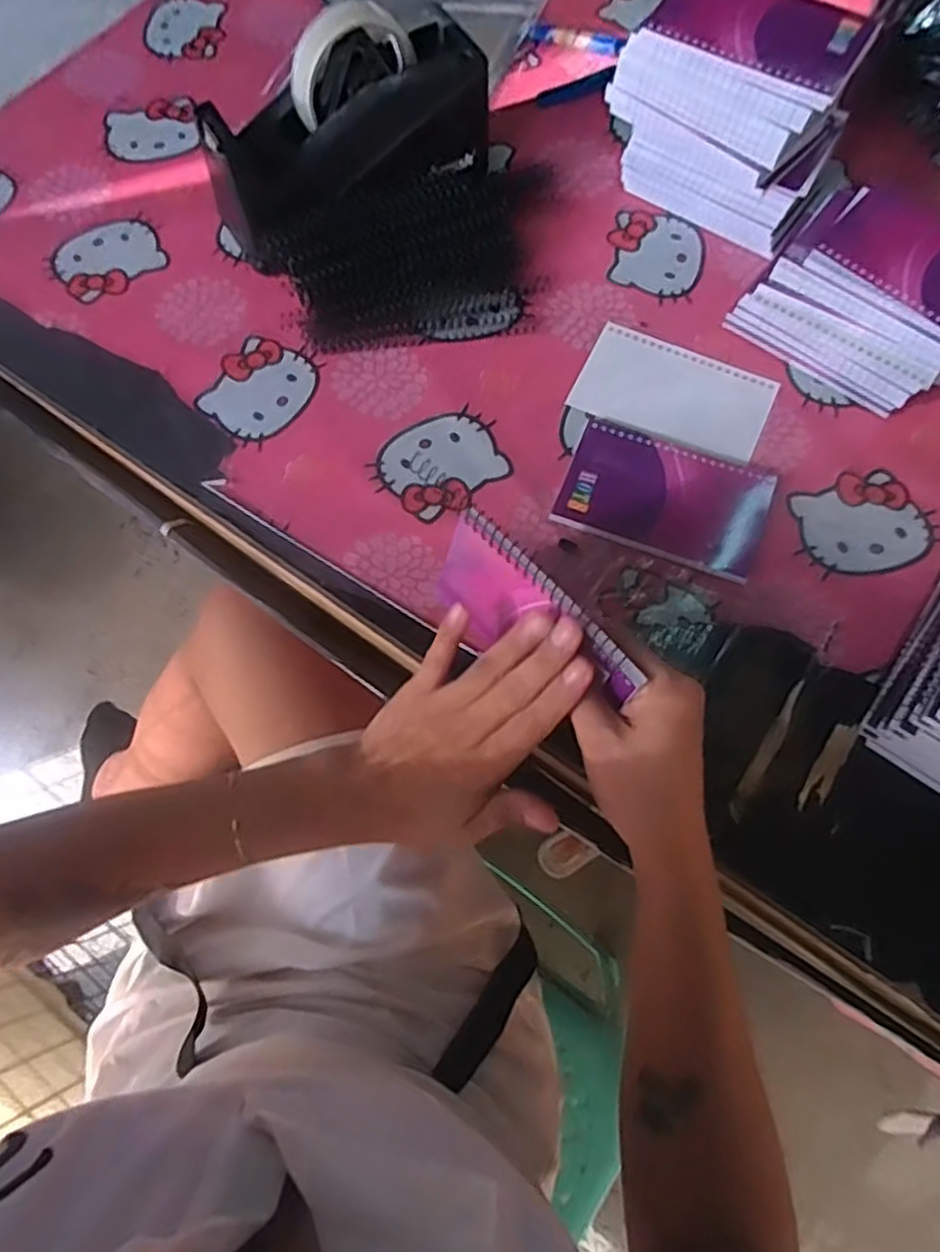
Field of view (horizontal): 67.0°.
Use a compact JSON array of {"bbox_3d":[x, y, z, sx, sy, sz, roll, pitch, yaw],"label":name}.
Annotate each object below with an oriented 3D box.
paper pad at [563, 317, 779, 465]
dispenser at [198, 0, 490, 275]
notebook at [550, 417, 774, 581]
[{"bbox_3d":[0.142,-0.164,0.495,0.129,0.004,0.079,24,72,9],"label":"paper pad"},{"bbox_3d":[-0.084,-0.342,0.500,0.193,0.112,0.073,-36,74,-11],"label":"dispenser"},{"bbox_3d":[0.127,-0.084,0.463,0.128,0.007,0.083,20,71,8],"label":"notebook"}]

